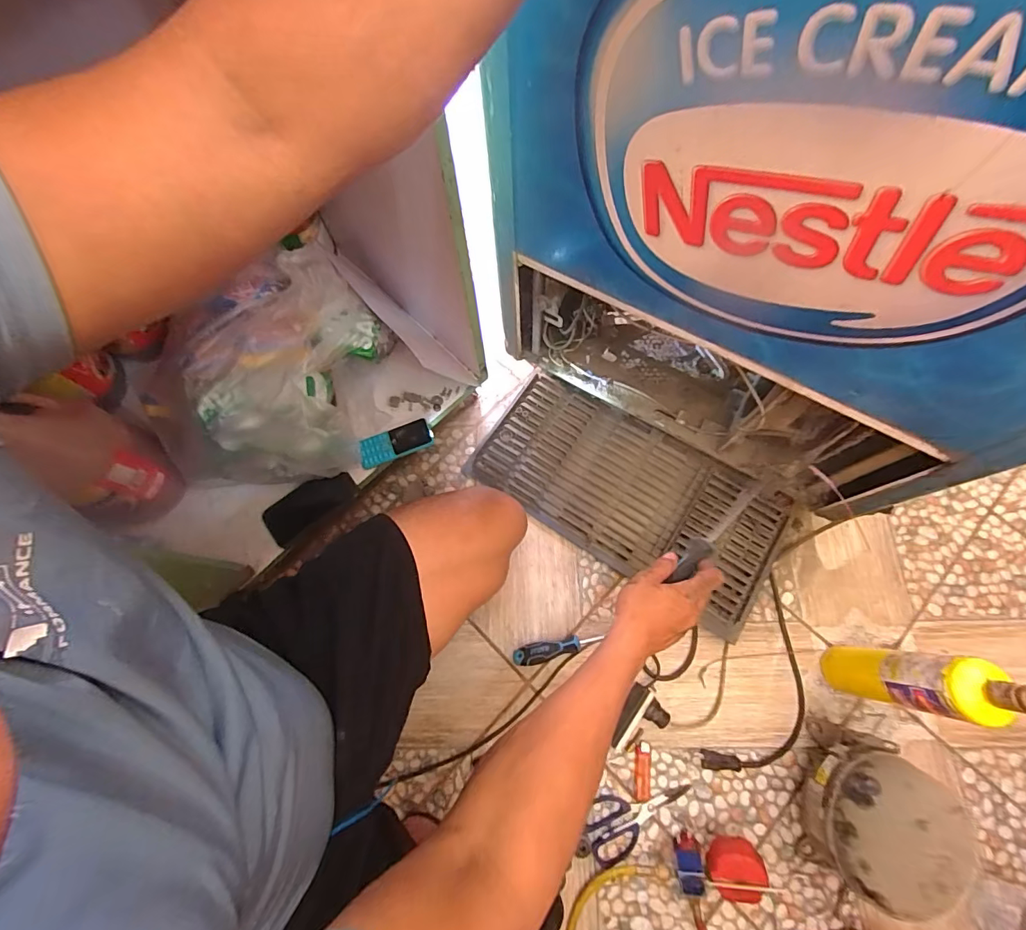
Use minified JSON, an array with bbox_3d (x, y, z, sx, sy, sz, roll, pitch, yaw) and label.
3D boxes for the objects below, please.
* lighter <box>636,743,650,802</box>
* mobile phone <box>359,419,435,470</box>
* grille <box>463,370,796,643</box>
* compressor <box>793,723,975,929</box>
[{"bbox_3d":[0.204,0.481,0.712,0.022,0.006,0.079,3,72,3],"label":"lighter"},{"bbox_3d":[-0.197,-0.038,0.765,0.123,0.013,0.054,-18,72,-4],"label":"mobile phone"},{"bbox_3d":[0.208,0.040,0.841,0.549,0.036,0.278,32,76,11],"label":"grille"},{"bbox_3d":[0.478,0.468,0.612,0.127,0.180,0.186,31,76,11],"label":"compressor"}]

